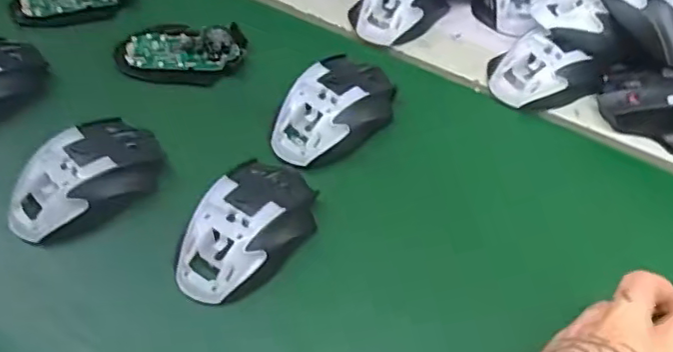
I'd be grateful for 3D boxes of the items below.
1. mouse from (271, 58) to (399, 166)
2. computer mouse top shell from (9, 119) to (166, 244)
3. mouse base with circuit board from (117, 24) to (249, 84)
[{"bbox_3d":[-0.001,-0.055,0.487,0.073,0.034,0.111,30,57,20],"label":"mouse"},{"bbox_3d":[-0.188,-0.001,0.451,0.067,0.035,0.118,37,60,24],"label":"computer mouse top shell"},{"bbox_3d":[-0.140,-0.114,0.541,0.107,0.025,0.074,7,52,4],"label":"mouse base with circuit board"}]

